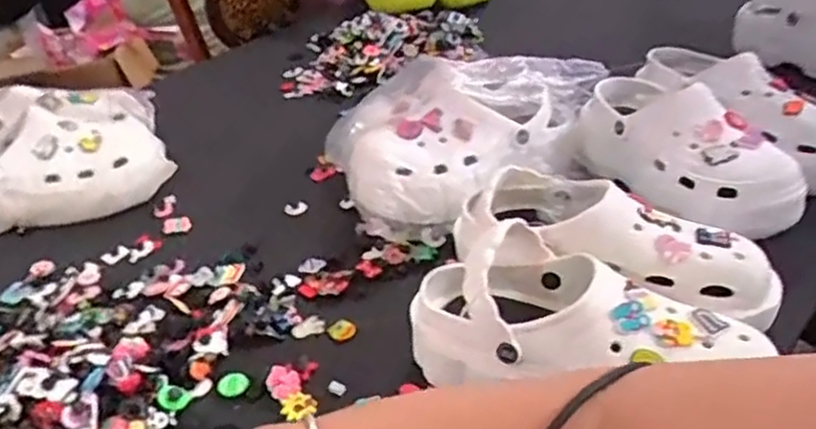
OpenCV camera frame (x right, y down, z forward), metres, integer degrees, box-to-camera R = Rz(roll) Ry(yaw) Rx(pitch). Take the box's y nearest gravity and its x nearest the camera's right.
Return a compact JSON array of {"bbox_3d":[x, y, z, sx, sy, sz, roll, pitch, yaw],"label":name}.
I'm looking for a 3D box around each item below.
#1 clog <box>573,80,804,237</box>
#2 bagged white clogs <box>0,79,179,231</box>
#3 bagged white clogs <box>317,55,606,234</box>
[{"bbox_3d":[0.286,-0.070,0.729,0.109,0.097,0.241,-26,39,-27],"label":"clog"},{"bbox_3d":[-0.451,-0.081,0.849,0.302,0.140,0.189,-11,35,-7],"label":"bagged white clogs"},{"bbox_3d":[0.075,-0.101,0.817,0.317,0.115,0.235,-14,35,-11],"label":"bagged white clogs"}]

